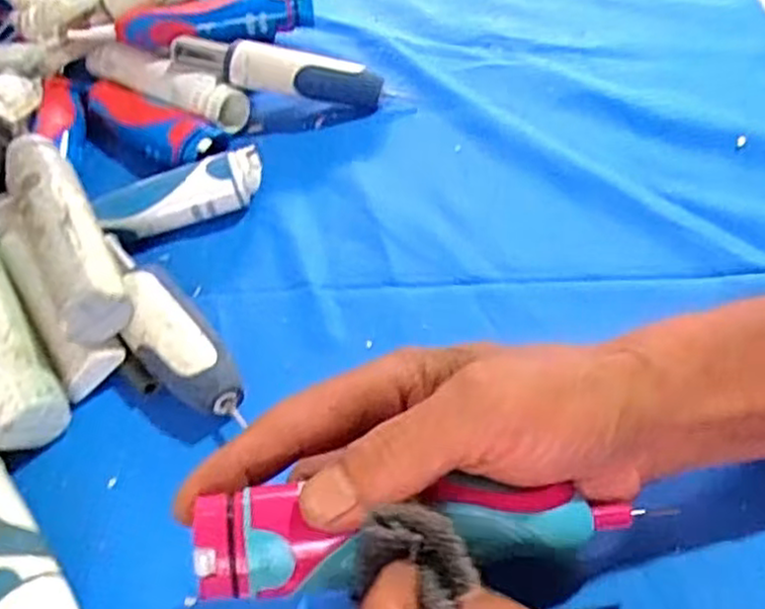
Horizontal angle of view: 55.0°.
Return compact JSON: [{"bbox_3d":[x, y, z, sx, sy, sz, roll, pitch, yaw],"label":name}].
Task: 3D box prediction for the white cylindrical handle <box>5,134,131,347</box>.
[{"bbox_3d":[-0.165,-0.041,0.377,0.032,0.029,0.149,-26,54,-15],"label":"white cylindrical handle"}]

